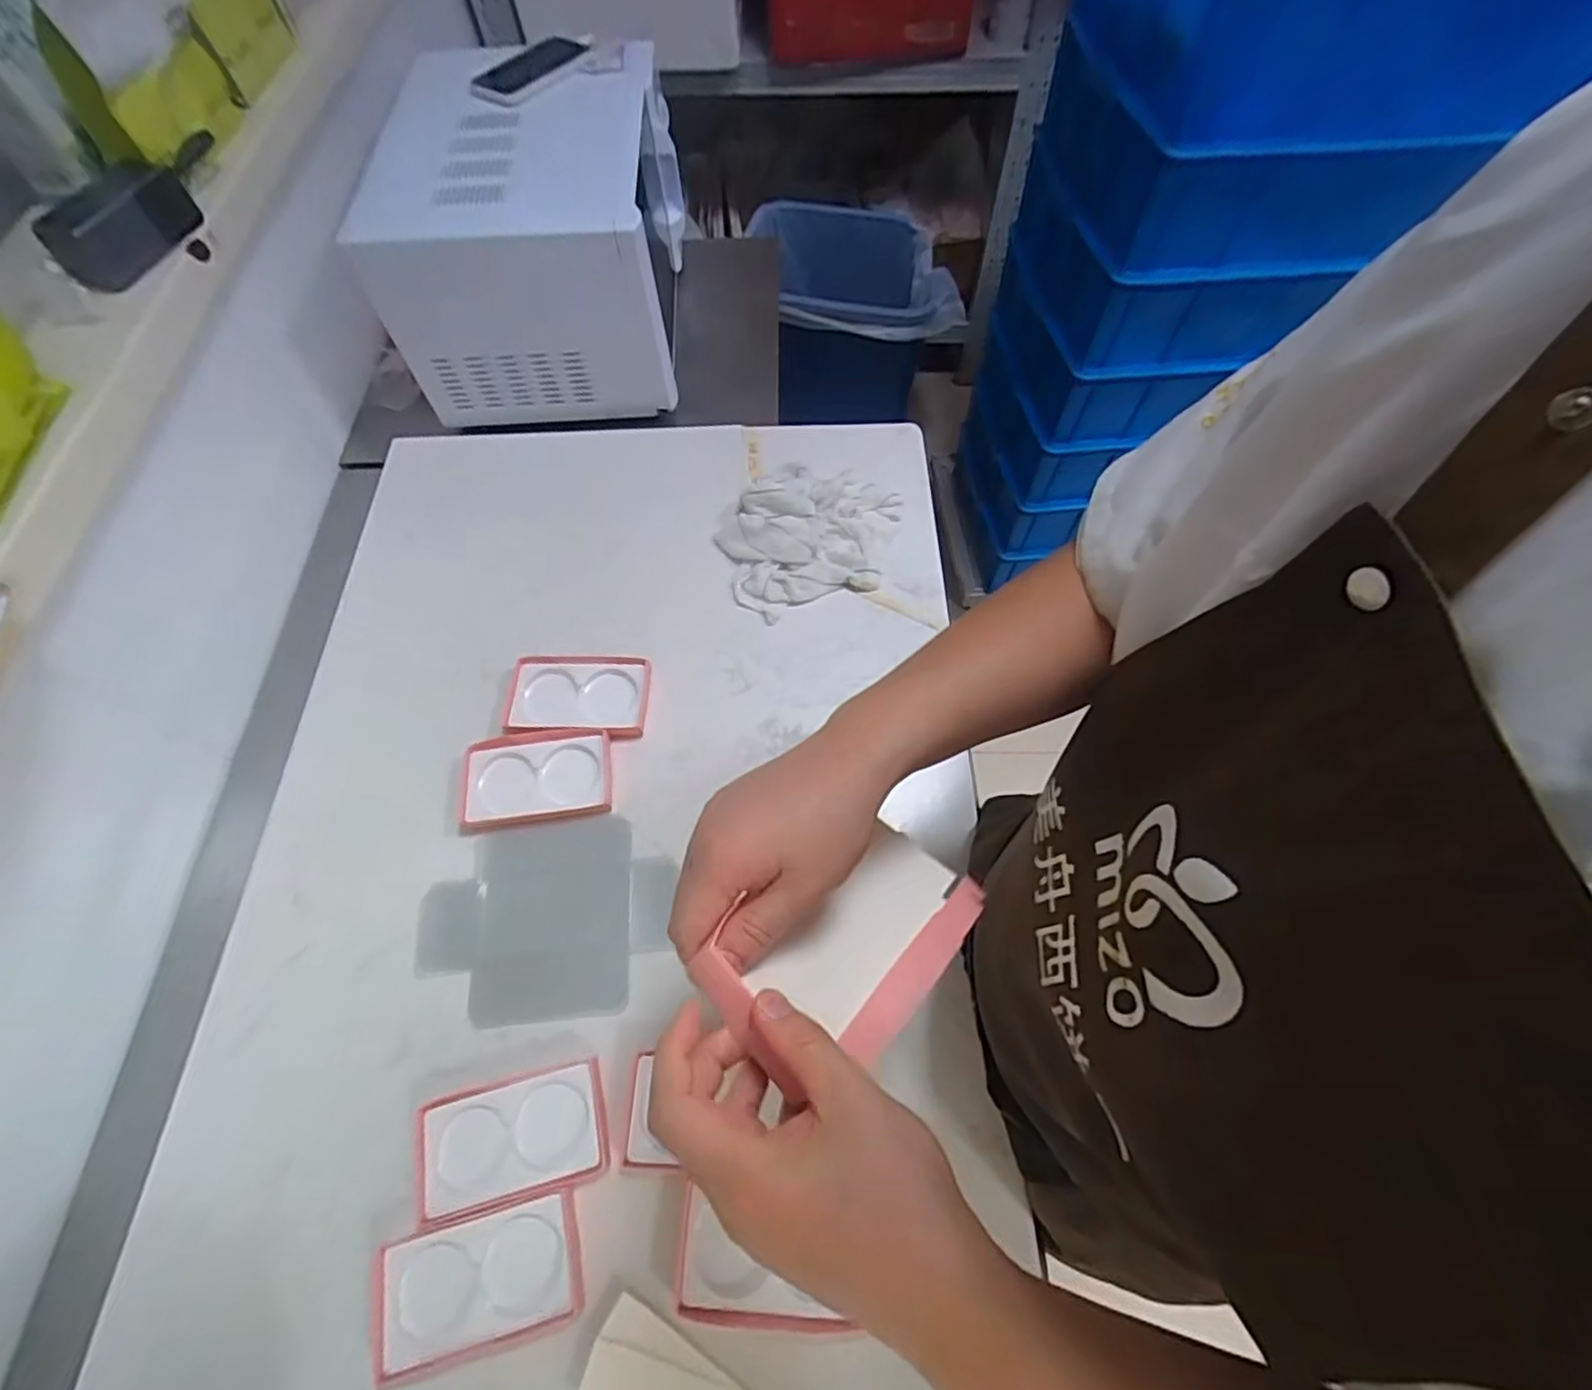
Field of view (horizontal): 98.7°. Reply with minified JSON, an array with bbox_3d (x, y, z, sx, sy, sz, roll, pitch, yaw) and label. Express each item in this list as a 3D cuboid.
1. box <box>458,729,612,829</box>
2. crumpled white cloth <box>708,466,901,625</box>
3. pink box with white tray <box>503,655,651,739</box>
[{"bbox_3d":[-0.261,0.082,0.692,0.141,0.015,0.092,-5,64,-3],"label":"box"},{"bbox_3d":[0.010,-0.197,0.826,0.205,0.038,0.233,24,65,11],"label":"crumpled white cloth"},{"bbox_3d":[-0.233,0.001,0.734,0.144,0.017,0.092,1,63,0],"label":"pink box with white tray"}]

